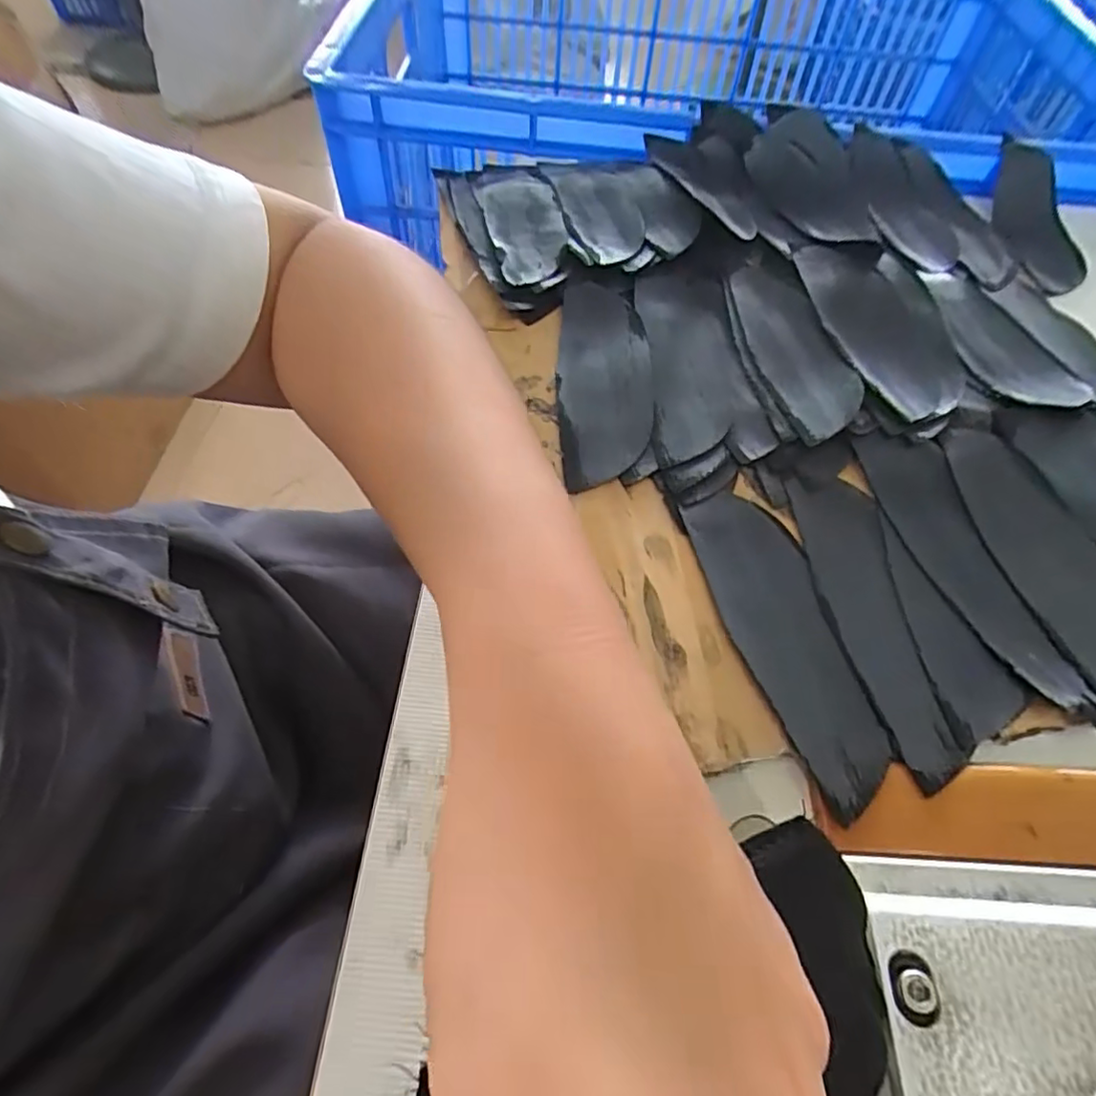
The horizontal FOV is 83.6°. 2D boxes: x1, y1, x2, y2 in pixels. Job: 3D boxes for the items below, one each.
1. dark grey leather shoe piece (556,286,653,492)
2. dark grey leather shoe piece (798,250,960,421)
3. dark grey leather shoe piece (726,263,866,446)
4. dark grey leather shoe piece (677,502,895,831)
[{"bbox_3d":[0.029,-0.086,0.312,0.047,0.014,0.137,5,57,0],"label":"dark grey leather shoe piece"},{"bbox_3d":[0.180,-0.120,0.330,0.058,0.011,0.136,-5,58,-7],"label":"dark grey leather shoe piece"},{"bbox_3d":[0.128,-0.107,0.324,0.044,0.008,0.132,-6,58,-7],"label":"dark grey leather shoe piece"},{"bbox_3d":[0.093,0.032,0.240,0.040,0.007,0.132,-10,58,-9],"label":"dark grey leather shoe piece"}]

